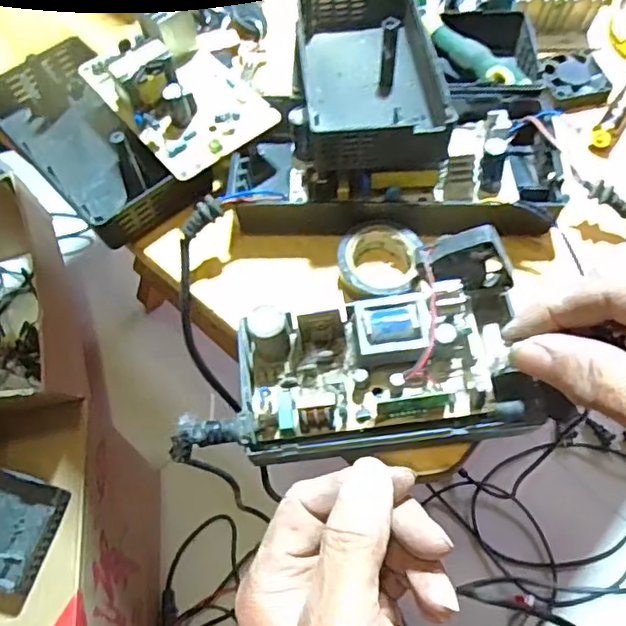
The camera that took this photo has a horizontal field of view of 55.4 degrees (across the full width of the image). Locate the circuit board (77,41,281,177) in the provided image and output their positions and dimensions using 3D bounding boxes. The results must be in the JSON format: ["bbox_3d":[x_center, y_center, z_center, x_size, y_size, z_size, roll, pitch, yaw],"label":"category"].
[{"bbox_3d":[-0.077,-0.131,0.341,0.071,0.034,0.100,-38,66,-17],"label":"circuit board"}]

